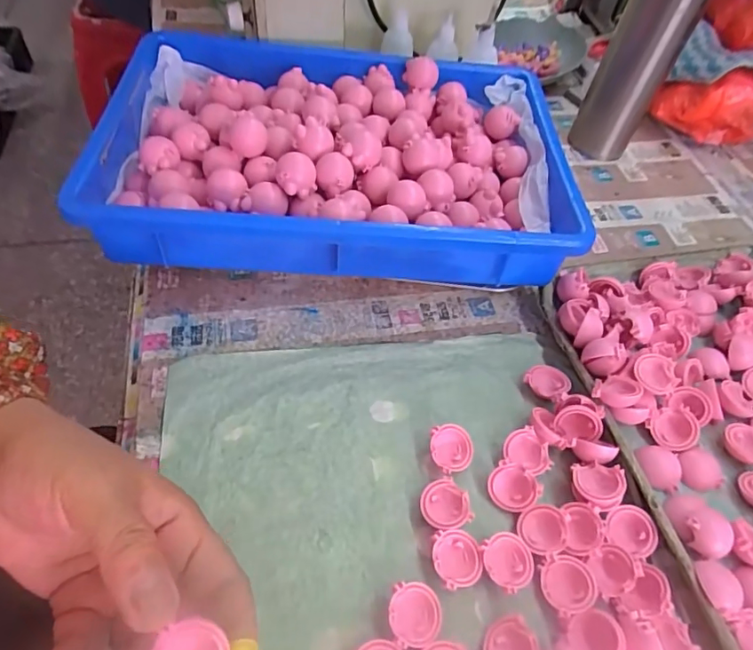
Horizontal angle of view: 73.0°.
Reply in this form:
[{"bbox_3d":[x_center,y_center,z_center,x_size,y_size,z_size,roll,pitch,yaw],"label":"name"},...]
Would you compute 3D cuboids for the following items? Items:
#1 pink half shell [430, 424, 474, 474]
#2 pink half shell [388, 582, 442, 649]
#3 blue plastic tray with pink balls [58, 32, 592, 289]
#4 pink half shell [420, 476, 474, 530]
[{"bbox_3d":[0.048,0.080,0.330,0.030,0.010,0.029,12,71,-12],"label":"pink half shell"},{"bbox_3d":[0.020,0.156,0.274,0.028,0.019,0.029,1,54,-5],"label":"pink half shell"},{"bbox_3d":[-0.031,-0.144,0.425,0.364,0.063,0.244,4,54,-3],"label":"blue plastic tray with pink balls"},{"bbox_3d":[0.042,0.110,0.309,0.030,0.016,0.029,3,54,-4],"label":"pink half shell"}]

